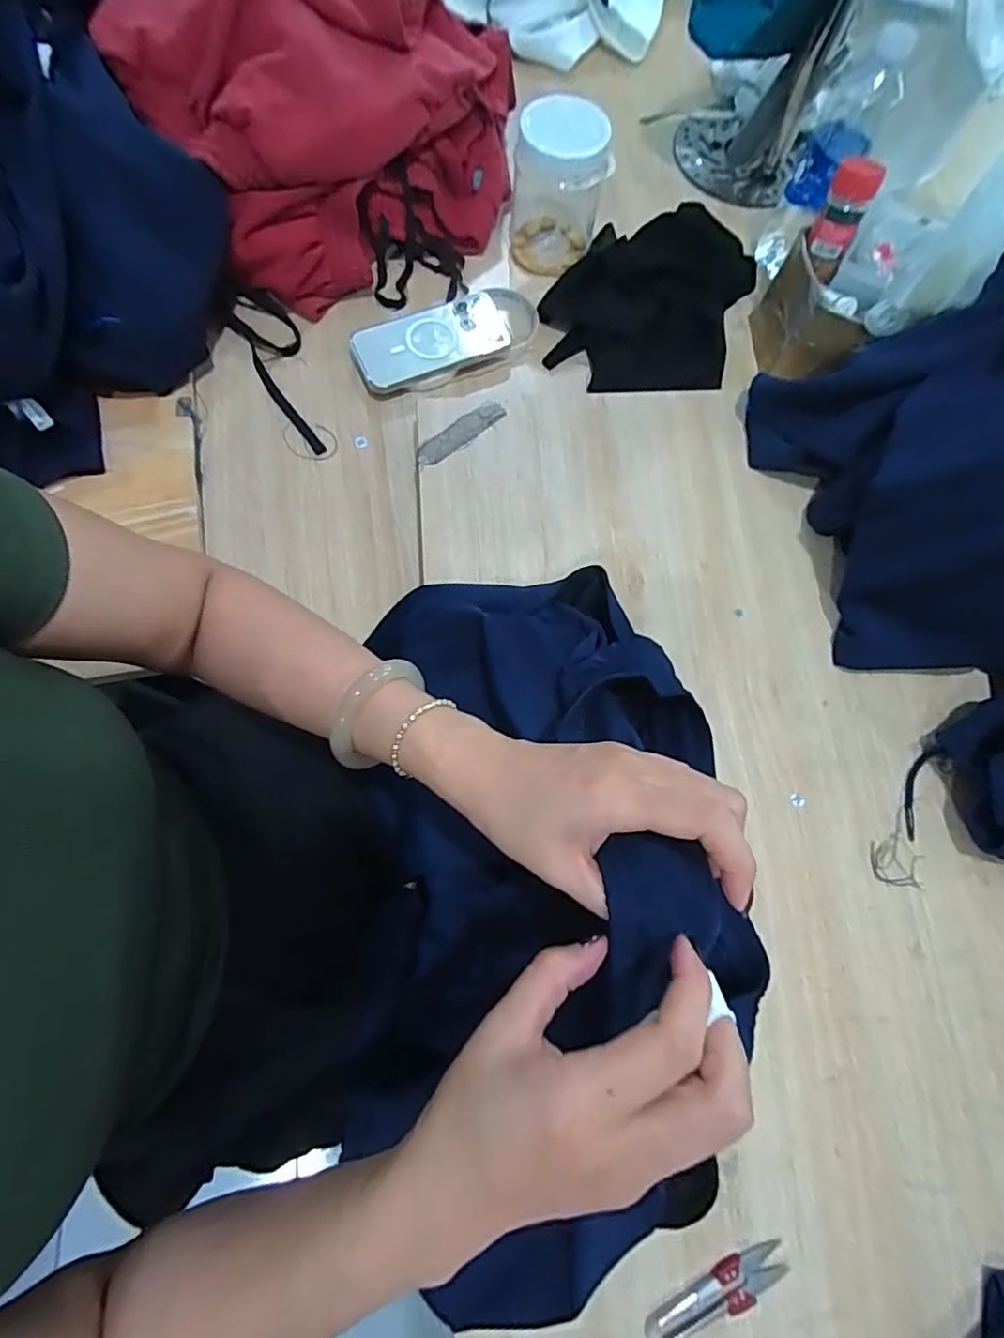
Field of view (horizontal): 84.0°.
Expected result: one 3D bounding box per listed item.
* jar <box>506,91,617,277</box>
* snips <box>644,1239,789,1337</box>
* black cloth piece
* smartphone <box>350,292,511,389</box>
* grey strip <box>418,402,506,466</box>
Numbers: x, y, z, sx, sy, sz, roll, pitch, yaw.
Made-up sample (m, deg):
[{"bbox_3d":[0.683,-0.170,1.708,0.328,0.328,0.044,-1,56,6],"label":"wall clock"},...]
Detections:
[{"bbox_3d":[0.062,-0.528,0.611,0.096,0.126,0.091,1,74,-3],"label":"jar"},{"bbox_3d":[0.143,0.416,0.370,0.102,0.004,0.024,-20,74,-7],"label":"snips"},{"bbox_3d":[0.158,-0.403,0.607,0.213,0.059,0.253,20,74,2],"label":"black cloth piece"},{"bbox_3d":[-0.079,-0.357,0.602,0.162,0.014,0.077,-23,83,-8],"label":"smartphone"},{"bbox_3d":[-0.041,-0.229,0.543,0.098,0.004,0.027,-39,77,-12],"label":"grey strip"}]

